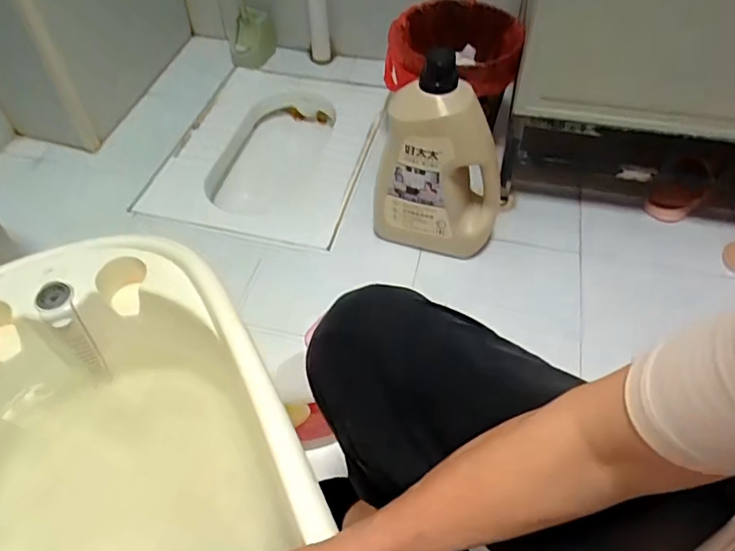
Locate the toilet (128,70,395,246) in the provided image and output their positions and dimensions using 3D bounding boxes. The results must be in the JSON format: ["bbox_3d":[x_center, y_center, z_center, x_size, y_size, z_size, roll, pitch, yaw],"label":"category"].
[{"bbox_3d":[-0.216,-0.246,1.342,0.433,0.227,0.552,10,52,9],"label":"toilet"}]

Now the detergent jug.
[{"bbox_3d":[0.132,-0.207,0.952,0.226,0.374,0.116,13,52,11],"label":"detergent jug"}]

